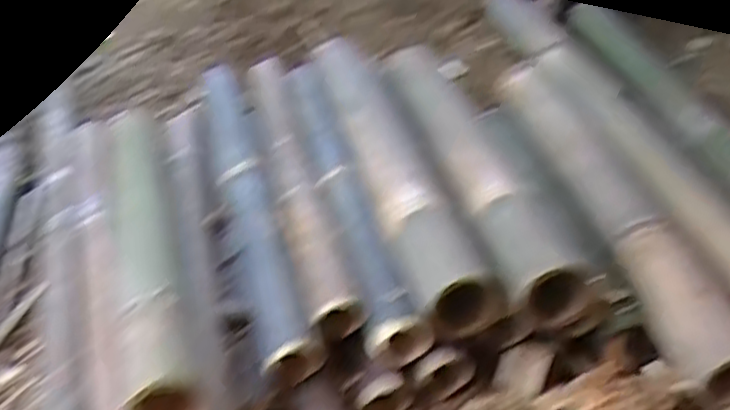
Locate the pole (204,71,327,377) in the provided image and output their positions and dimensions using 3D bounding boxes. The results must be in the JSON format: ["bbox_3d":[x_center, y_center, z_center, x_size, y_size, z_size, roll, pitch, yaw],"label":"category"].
[{"bbox_3d":[-0.159,-0.036,0.979,0.064,0.058,0.642,-11,37,-13],"label":"pole"}]

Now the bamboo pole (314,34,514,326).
[{"bbox_3d":[0.025,-0.076,0.961,0.084,0.095,0.576,-10,37,-12],"label":"bamboo pole"}]

